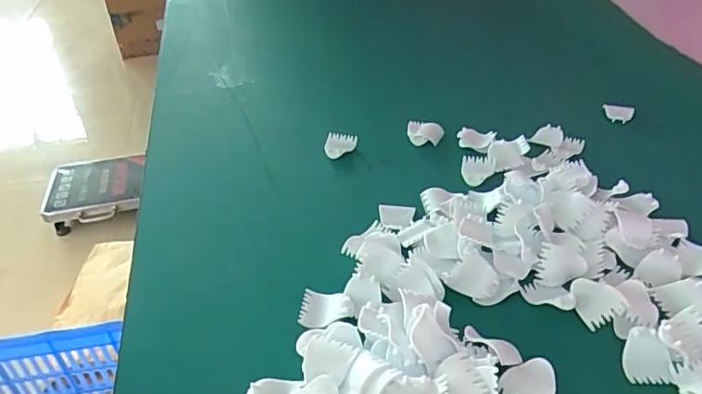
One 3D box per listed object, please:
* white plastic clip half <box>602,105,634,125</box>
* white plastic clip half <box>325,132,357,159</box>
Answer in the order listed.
[{"bbox_3d":[0.404,-0.126,0.802,0.042,0.007,0.028,10,76,18],"label":"white plastic clip half"},{"bbox_3d":[-0.013,-0.072,0.714,0.041,0.020,0.043,3,37,5],"label":"white plastic clip half"}]

